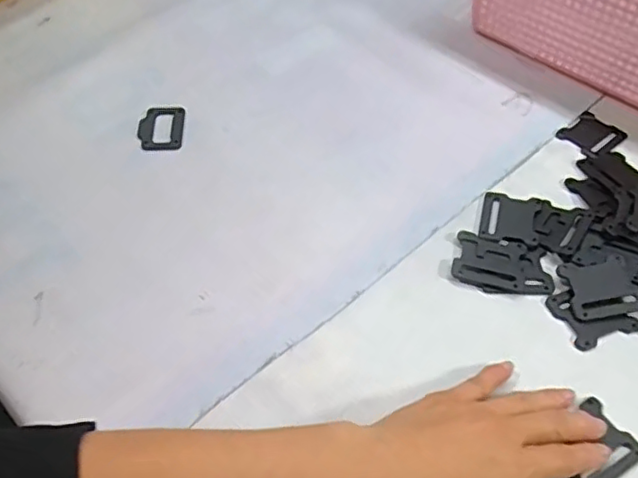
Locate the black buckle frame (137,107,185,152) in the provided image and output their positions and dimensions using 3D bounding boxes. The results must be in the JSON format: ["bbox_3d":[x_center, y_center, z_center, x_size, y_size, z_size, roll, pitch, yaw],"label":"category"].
[{"bbox_3d":[-0.138,-0.097,0.528,0.038,0.005,0.050,-3,51,-4],"label":"black buckle frame"}]

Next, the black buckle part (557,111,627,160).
[{"bbox_3d":[0.240,-0.092,0.534,0.052,0.004,0.044,-35,59,-26],"label":"black buckle part"}]

